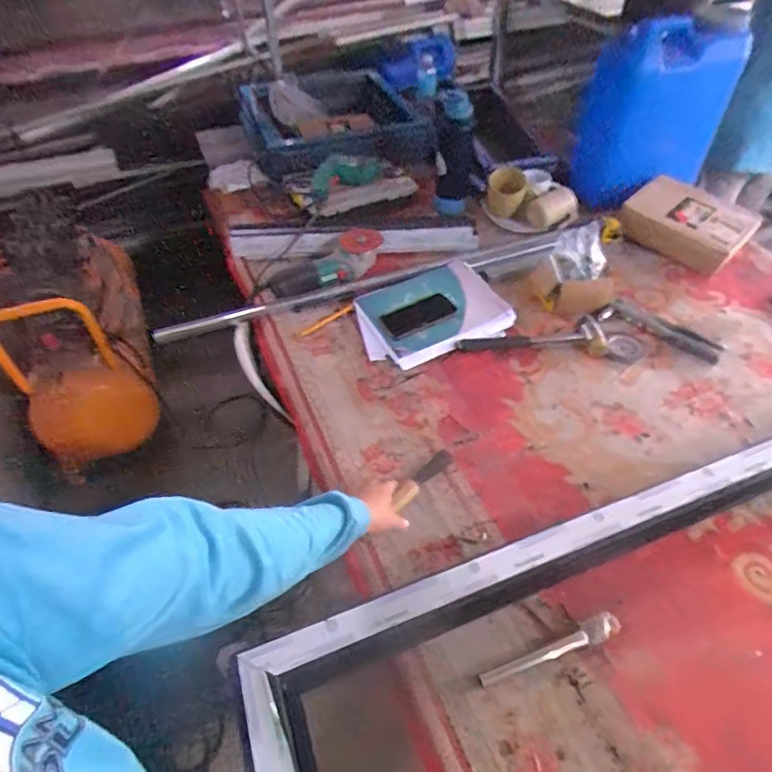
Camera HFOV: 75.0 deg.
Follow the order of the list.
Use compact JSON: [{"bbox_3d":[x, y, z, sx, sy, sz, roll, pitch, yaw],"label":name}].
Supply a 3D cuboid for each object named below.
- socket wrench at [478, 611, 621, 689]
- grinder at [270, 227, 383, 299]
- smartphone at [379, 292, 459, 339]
[{"bbox_3d":[0.213,0.339,0.641,0.196,0.019,0.027,-18,50,-13],"label":"socket wrench"},{"bbox_3d":[-0.134,-0.281,1.187,0.278,0.076,0.113,-24,49,6],"label":"grinder"},{"bbox_3d":[0.069,-0.154,1.080,0.153,0.011,0.093,-24,52,-18],"label":"smartphone"}]

